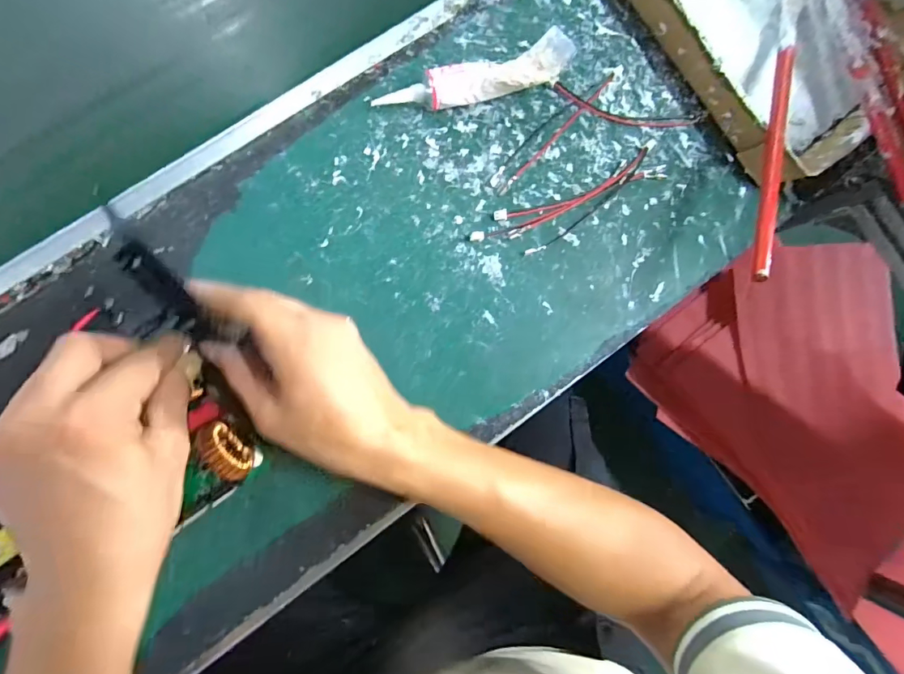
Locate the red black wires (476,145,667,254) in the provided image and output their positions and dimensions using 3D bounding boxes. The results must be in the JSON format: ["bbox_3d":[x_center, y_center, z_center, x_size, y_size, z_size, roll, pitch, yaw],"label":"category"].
[{"bbox_3d":[0.090,-0.099,0.339,0.158,0.006,0.037,-28,91,-7],"label":"red black wires"}]

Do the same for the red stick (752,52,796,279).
[{"bbox_3d":[0.220,-0.124,0.311,0.008,0.013,0.205,23,70,-5],"label":"red stick"}]

